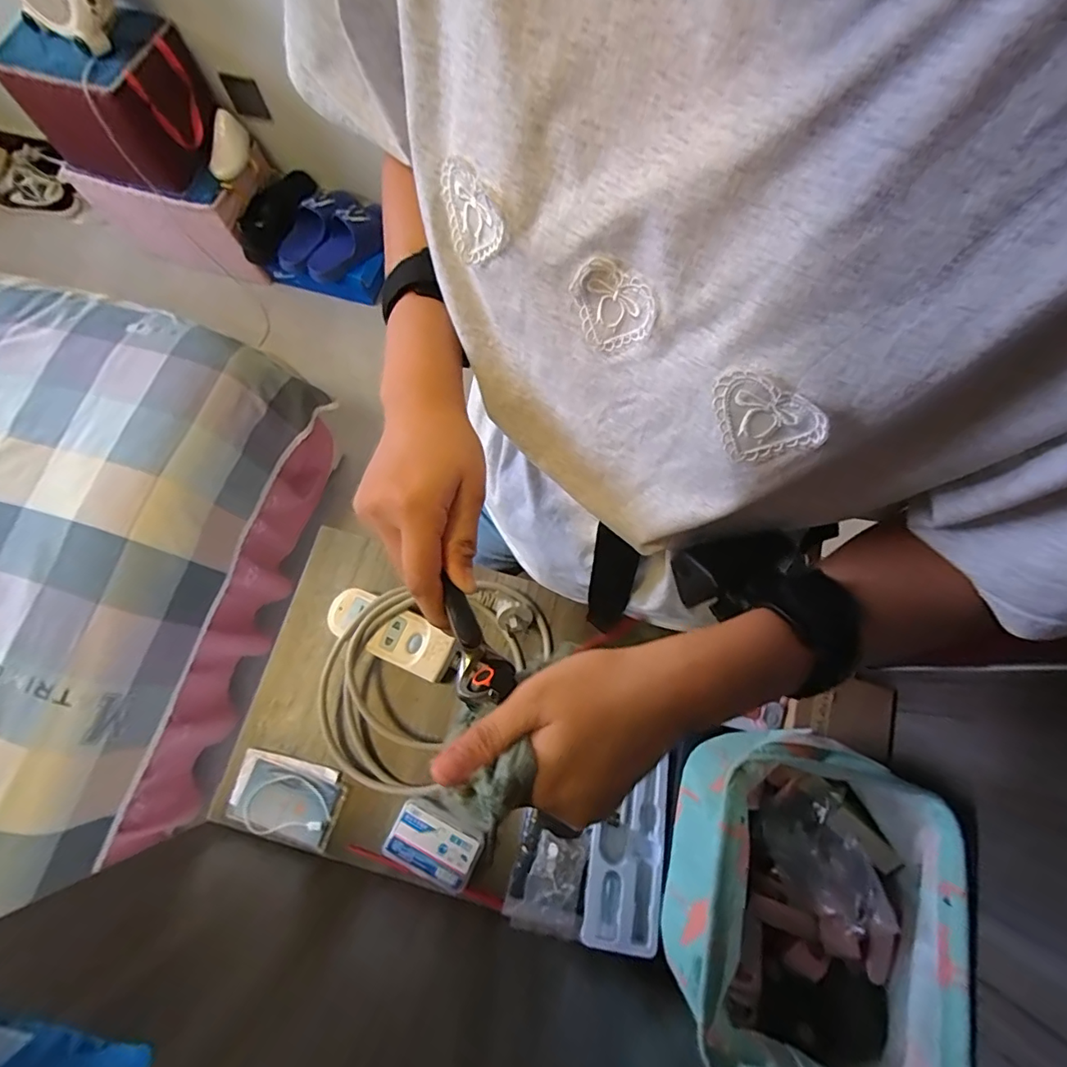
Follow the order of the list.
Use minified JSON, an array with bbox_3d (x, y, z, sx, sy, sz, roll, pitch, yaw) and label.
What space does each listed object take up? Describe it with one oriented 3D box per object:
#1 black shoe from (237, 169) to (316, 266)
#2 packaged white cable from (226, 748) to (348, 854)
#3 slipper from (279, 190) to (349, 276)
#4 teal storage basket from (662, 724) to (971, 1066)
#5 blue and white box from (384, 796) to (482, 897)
[{"bbox_3d":[-0.630,-0.799,1.270,0.095,0.086,0.252,26,76,7],"label":"black shoe"},{"bbox_3d":[-0.231,0.249,0.477,0.100,0.014,0.068,15,75,5],"label":"packaged white cable"},{"bbox_3d":[-0.555,-0.766,1.278,0.091,0.075,0.249,21,75,6],"label":"slipper"},{"bbox_3d":[0.200,0.266,0.375,0.168,0.087,0.209,12,75,4],"label":"teal storage basket"},{"bbox_3d":[-0.088,0.279,0.461,0.079,0.023,0.054,26,76,7],"label":"blue and white box"}]

